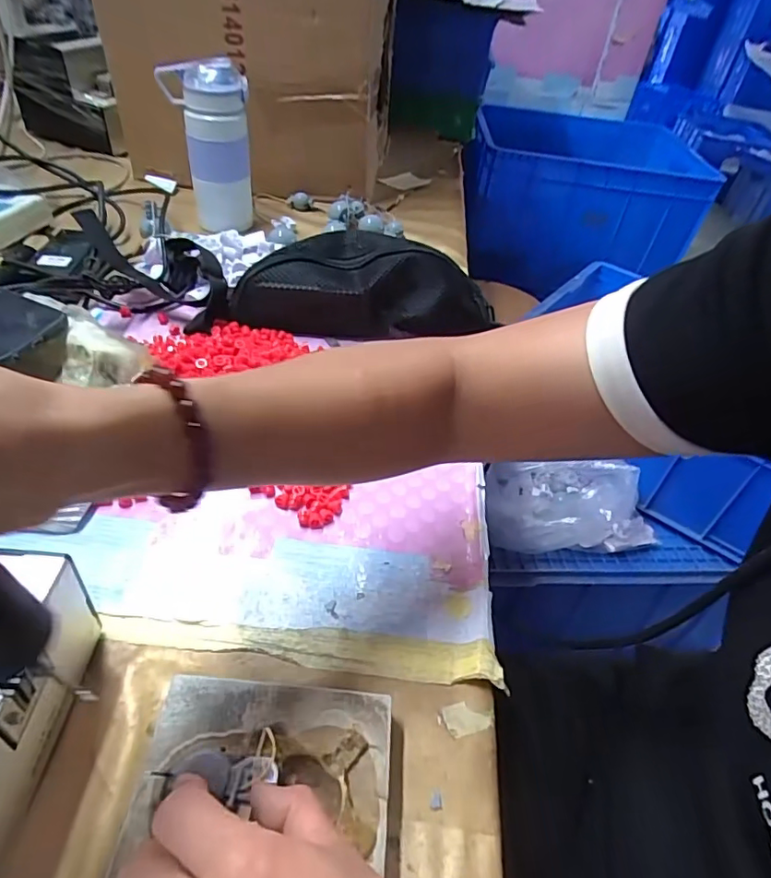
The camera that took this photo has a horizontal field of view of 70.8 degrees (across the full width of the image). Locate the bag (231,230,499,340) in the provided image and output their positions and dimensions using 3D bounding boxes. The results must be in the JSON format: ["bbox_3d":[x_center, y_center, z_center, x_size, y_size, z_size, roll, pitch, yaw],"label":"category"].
[{"bbox_3d":[-0.022,-0.170,0.593,0.260,0.084,0.105,5,43,-4],"label":"bag"}]

